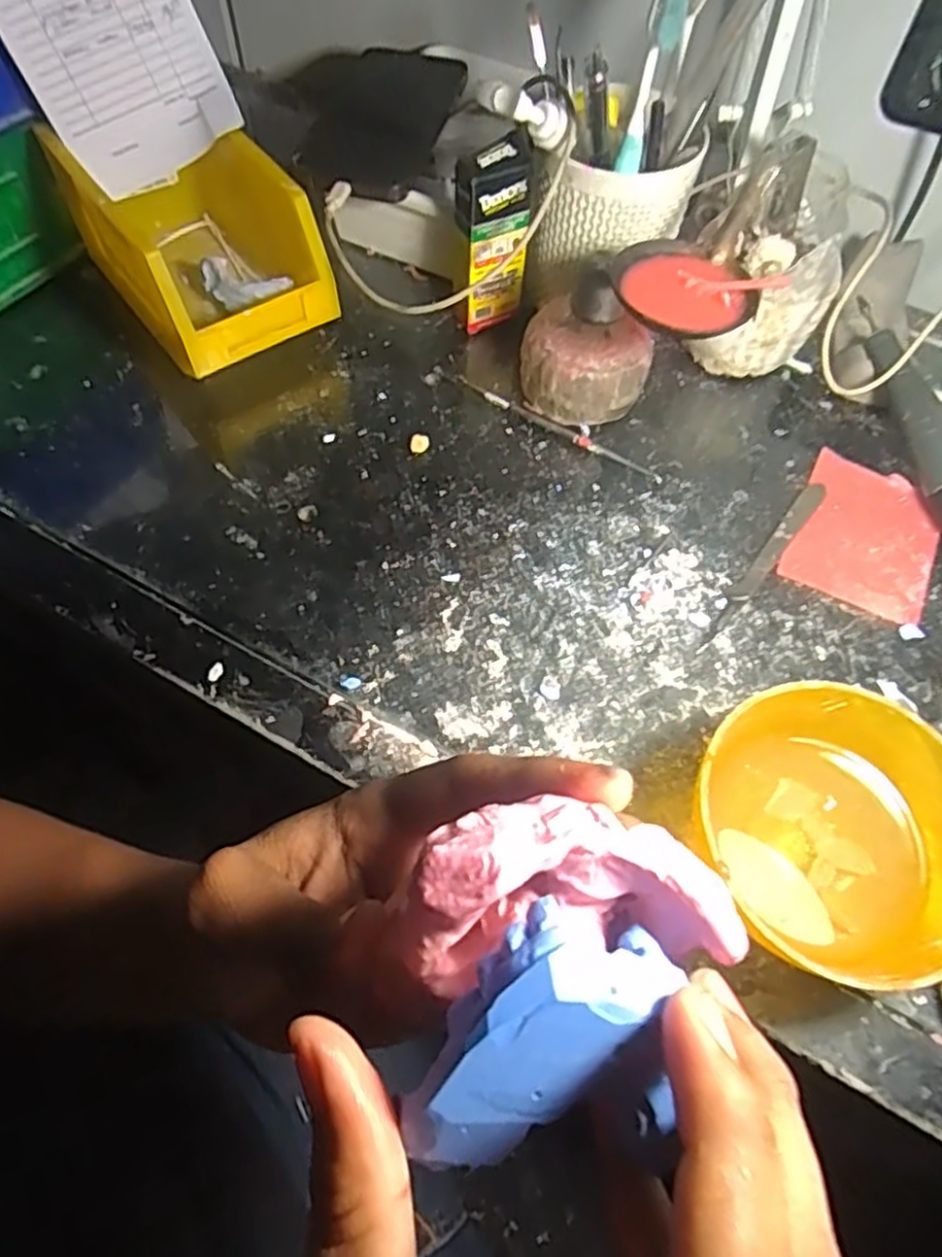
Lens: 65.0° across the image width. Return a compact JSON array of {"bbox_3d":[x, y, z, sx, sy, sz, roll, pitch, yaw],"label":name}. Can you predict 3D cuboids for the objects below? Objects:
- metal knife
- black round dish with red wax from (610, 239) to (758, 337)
[{"bbox_3d":[0.162,-0.037,0.410,0.011,0.004,0.140,36,66,17],"label":"metal knife"},{"bbox_3d":[0.106,-0.170,0.368,0.067,0.008,0.066,1,61,-1],"label":"black round dish with red wax"}]

